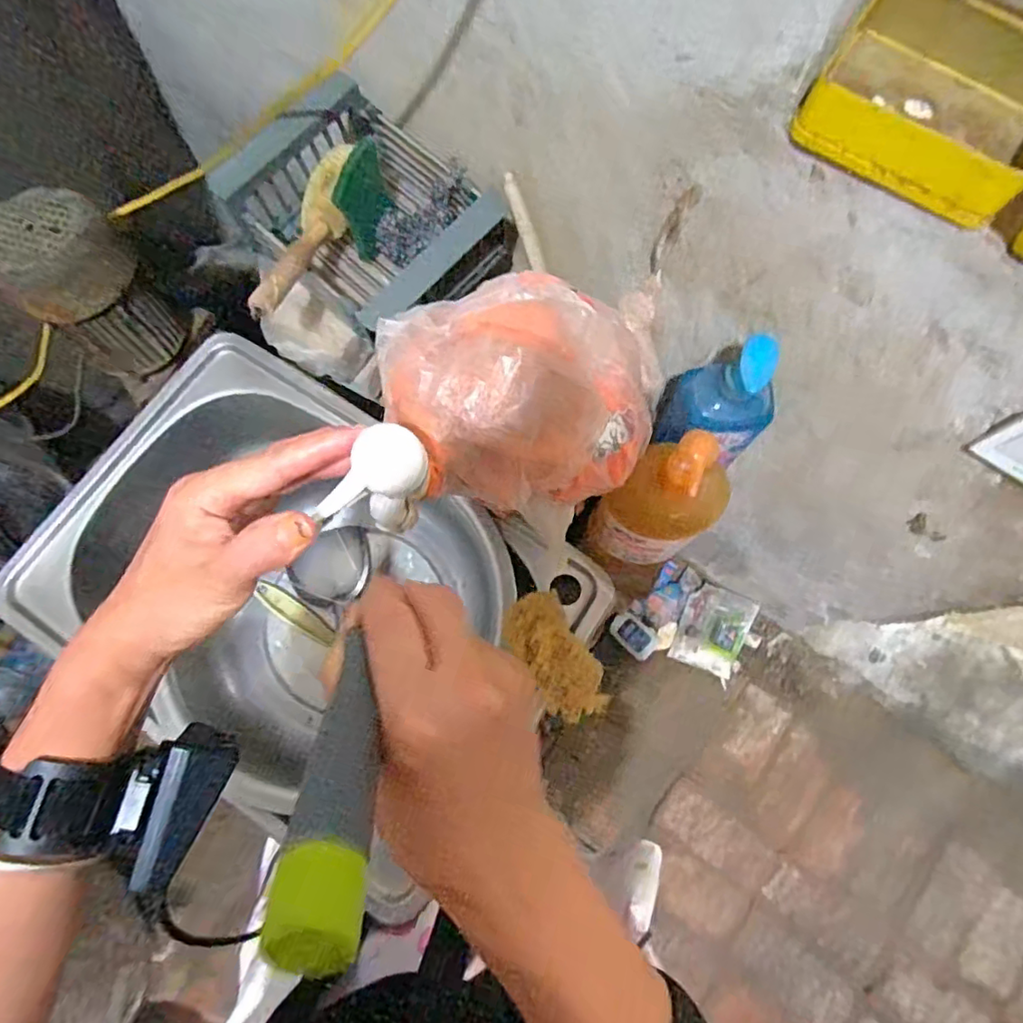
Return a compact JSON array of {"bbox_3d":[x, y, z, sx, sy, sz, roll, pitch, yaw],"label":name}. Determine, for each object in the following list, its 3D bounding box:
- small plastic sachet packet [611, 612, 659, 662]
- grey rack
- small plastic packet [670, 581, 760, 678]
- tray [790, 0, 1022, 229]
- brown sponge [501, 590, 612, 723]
[{"bbox_3d":[0.258,0.260,1.239,0.100,0.015,0.068,42,79,11],"label":"small plastic sachet packet"},{"bbox_3d":[-0.145,-0.329,0.644,0.260,0.112,0.178,35,77,10],"label":"grey rack"},{"bbox_3d":[0.423,0.247,1.231,0.135,0.010,0.169,22,88,7],"label":"small plastic packet"},{"bbox_3d":[0.294,-0.286,0.403,0.157,0.051,0.131,32,77,9],"label":"tray"},{"bbox_3d":[0.042,0.137,0.548,0.062,0.031,0.121,-33,90,-8],"label":"brown sponge"}]

